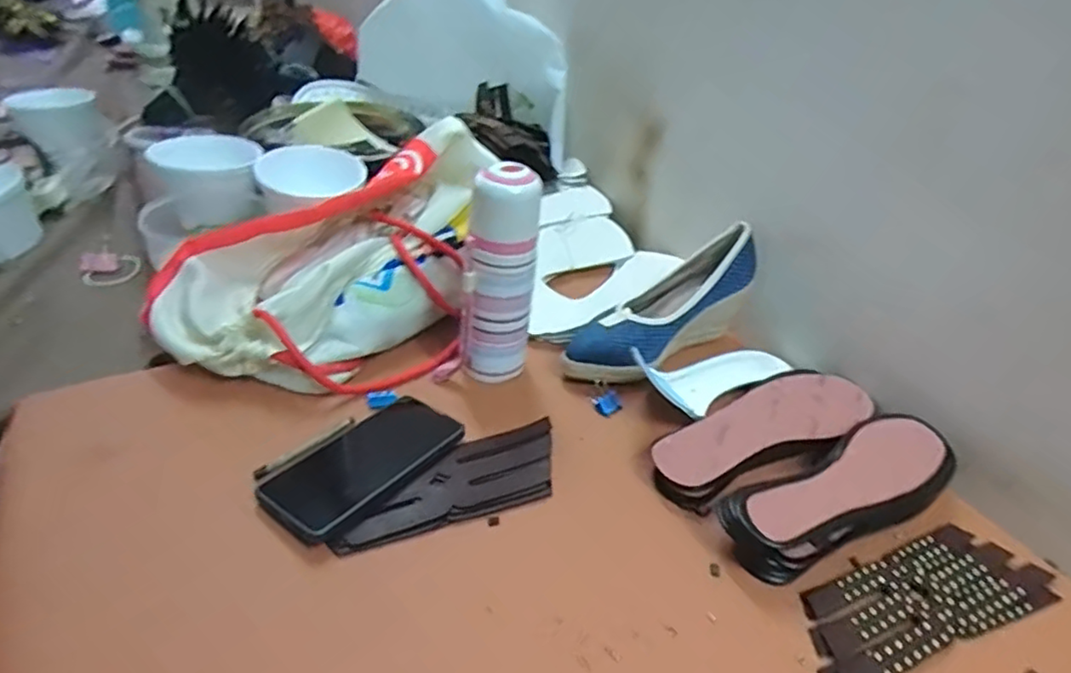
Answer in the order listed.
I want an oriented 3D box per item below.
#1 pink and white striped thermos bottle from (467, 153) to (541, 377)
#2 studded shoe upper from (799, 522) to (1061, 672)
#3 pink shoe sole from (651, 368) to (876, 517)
[{"bbox_3d":[-0.032,-0.051,0.598,0.059,0.198,0.053,11,34,6],"label":"pink and white striped thermos bottle"},{"bbox_3d":[0.285,0.193,0.482,0.220,0.006,0.076,-9,37,-22],"label":"studded shoe upper"},{"bbox_3d":[0.205,0.083,0.598,0.240,0.028,0.098,-16,40,-29],"label":"pink shoe sole"}]

